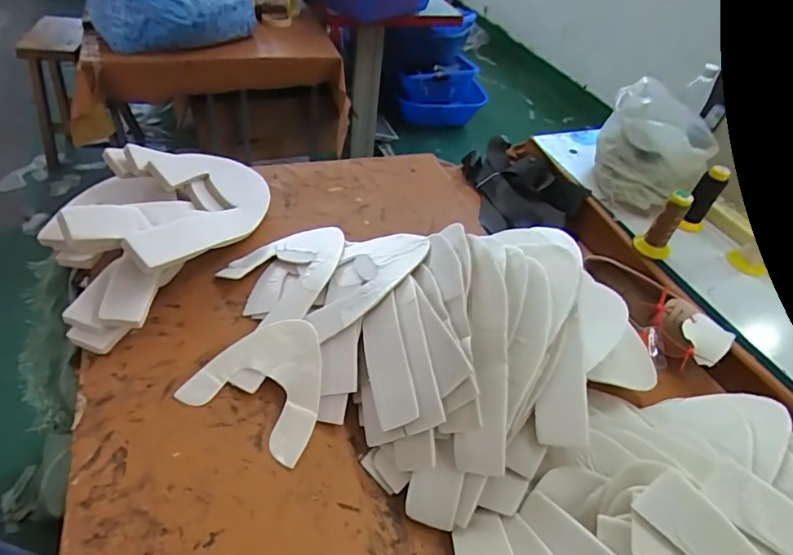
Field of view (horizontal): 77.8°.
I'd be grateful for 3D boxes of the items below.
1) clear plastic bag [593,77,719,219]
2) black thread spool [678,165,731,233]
[{"bbox_3d":[0.492,-0.238,0.930,0.178,0.192,0.174,14,45,4],"label":"clear plastic bag"},{"bbox_3d":[0.564,-0.145,0.896,0.048,0.112,0.051,31,49,21],"label":"black thread spool"}]

